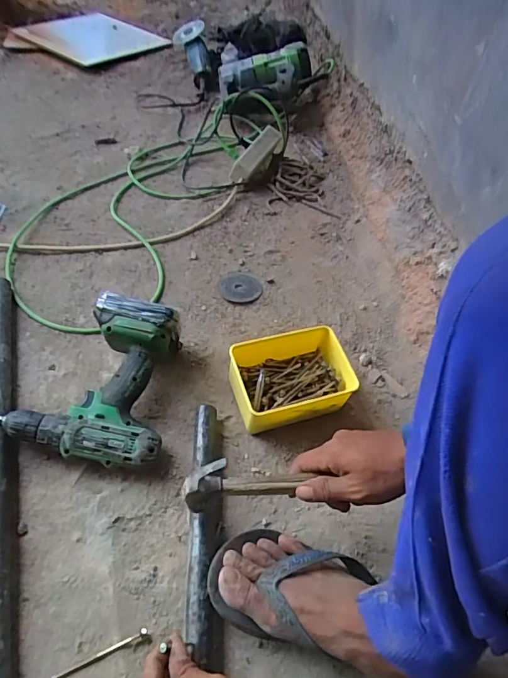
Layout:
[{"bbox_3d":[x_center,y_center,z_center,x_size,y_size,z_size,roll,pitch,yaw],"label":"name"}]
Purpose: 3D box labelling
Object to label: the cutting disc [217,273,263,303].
[{"bbox_3d":[-0.025,-0.090,0.806,0.074,0.004,0.073,2,50,-3],"label":"cutting disc"}]

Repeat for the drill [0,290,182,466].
[{"bbox_3d":[-0.216,0.049,0.618,0.225,0.101,0.208,11,50,5],"label":"drill"}]

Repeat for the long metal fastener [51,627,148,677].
[{"bbox_3d":[-0.153,0.315,0.463,0.095,0.009,0.007,-18,54,-19],"label":"long metal fastener"}]

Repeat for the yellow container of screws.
[{"bbox_3d":[0.054,0.057,0.645,0.168,0.076,0.117,-8,51,-11],"label":"yellow container of screws"}]

